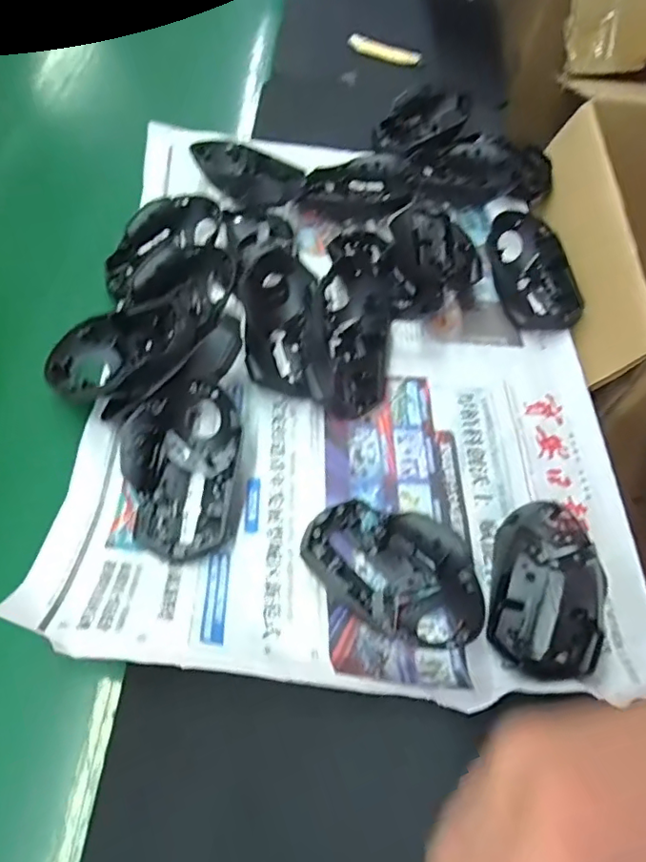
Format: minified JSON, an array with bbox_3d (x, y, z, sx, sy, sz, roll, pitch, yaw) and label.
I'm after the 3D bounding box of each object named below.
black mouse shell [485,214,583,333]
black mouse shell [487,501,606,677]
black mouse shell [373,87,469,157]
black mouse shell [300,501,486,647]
[{"bbox_3d":[0.183,-0.142,0.489,0.063,0.033,0.119,-14,60,-14],"label":"black mouse shell"},{"bbox_3d":[0.142,0.092,0.349,0.060,0.031,0.113,14,58,3],"label":"black mouse shell"},{"bbox_3d":[0.105,-0.331,0.593,0.063,0.031,0.105,40,62,18],"label":"black mouse shell"},{"bbox_3d":[0.042,0.086,0.340,0.113,0.037,0.075,24,59,9],"label":"black mouse shell"}]

